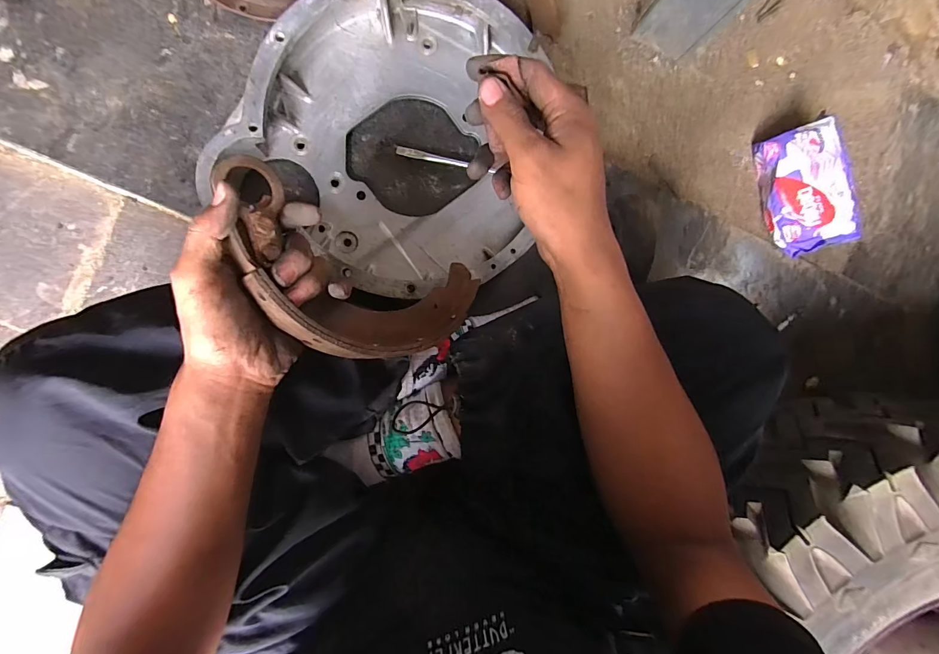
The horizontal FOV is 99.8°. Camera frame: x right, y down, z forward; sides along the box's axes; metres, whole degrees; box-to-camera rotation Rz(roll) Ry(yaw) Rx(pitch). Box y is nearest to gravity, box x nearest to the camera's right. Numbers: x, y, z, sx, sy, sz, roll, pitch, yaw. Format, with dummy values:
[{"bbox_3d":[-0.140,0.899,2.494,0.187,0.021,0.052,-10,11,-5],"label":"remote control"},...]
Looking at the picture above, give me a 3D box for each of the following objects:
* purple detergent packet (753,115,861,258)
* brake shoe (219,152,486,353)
[{"bbox_3d":[0.449,-0.180,0.530,0.094,0.043,0.167,-20,98,33],"label":"purple detergent packet"},{"bbox_3d":[-0.081,-0.034,0.325,0.232,0.056,0.107,17,93,-45],"label":"brake shoe"}]

